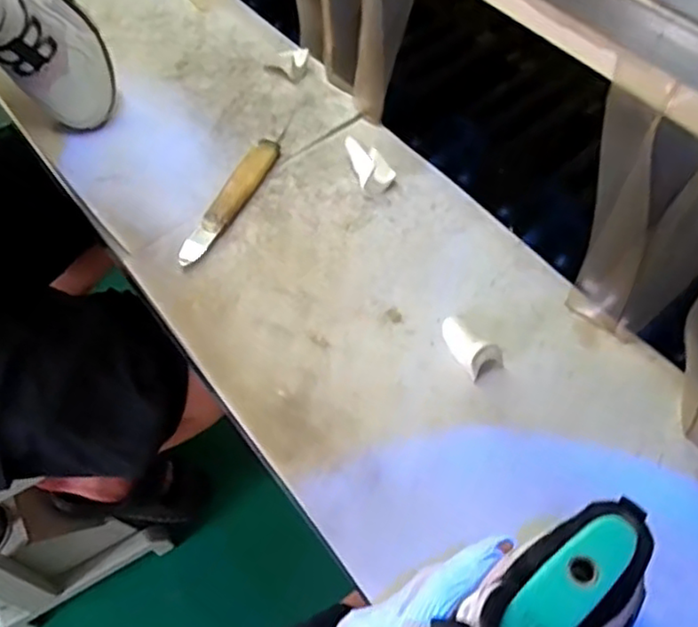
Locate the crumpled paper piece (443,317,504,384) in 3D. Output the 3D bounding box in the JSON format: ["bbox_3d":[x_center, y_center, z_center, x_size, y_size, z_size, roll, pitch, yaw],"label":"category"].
[{"bbox_3d":[0.096,0.021,0.538,0.028,0.024,0.055,-29,60,-14],"label":"crumpled paper piece"}]

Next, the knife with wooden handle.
[{"bbox_3d":[-0.113,-0.110,0.651,0.028,0.012,0.166,19,61,16],"label":"knife with wooden handle"}]

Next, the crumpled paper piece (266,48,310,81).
[{"bbox_3d":[-0.069,-0.283,0.749,0.044,0.031,0.032,34,66,23],"label":"crumpled paper piece"}]

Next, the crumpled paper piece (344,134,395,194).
[{"bbox_3d":[0.020,-0.146,0.654,0.036,0.030,0.055,-17,58,-7],"label":"crumpled paper piece"}]

